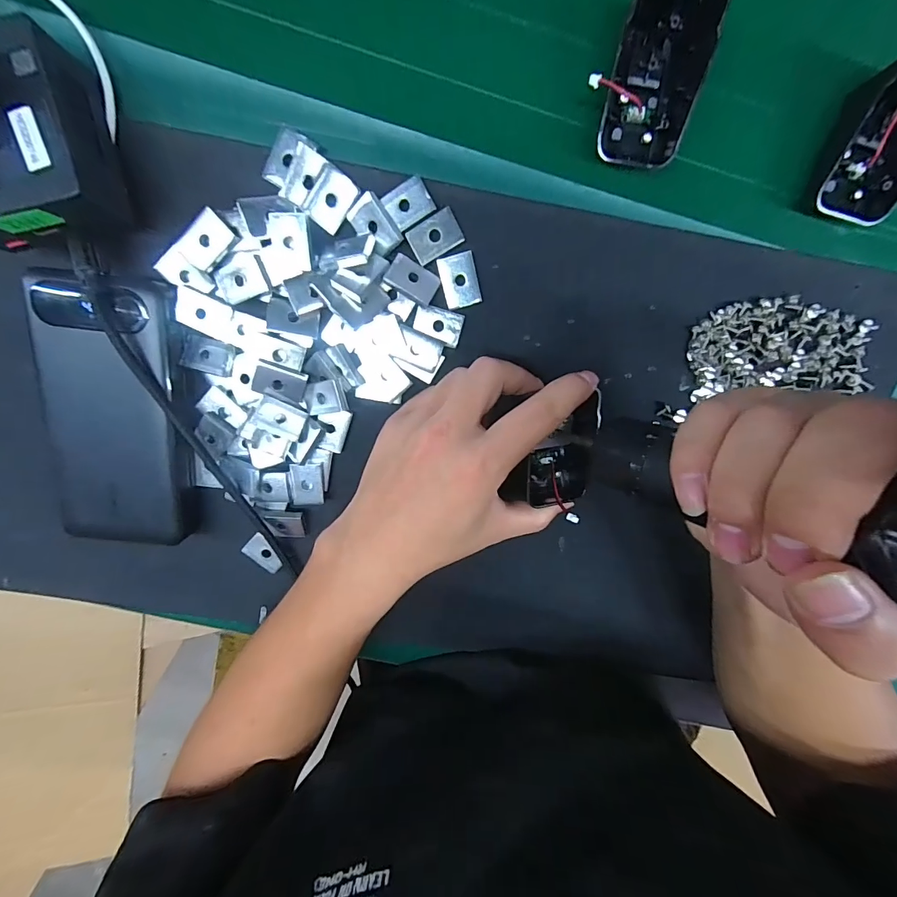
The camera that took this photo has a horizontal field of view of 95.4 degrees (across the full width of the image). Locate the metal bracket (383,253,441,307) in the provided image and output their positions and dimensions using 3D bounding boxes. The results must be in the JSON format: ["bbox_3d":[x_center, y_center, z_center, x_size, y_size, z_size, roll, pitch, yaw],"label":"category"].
[{"bbox_3d":[-0.020,-0.095,0.229,0.028,0.007,0.018,27,104,-9],"label":"metal bracket"}]

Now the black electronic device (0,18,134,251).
[{"bbox_3d":[-0.202,-0.141,0.188,0.071,0.045,0.082,-10,107,-1],"label":"black electronic device"}]

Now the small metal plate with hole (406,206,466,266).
[{"bbox_3d":[-0.007,-0.116,0.225,0.028,0.004,0.019,-30,105,8],"label":"small metal plate with hole"}]

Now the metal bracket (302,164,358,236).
[{"bbox_3d":[-0.062,-0.132,0.215,0.019,0.004,0.028,33,103,-10],"label":"metal bracket"}]

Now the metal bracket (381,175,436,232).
[{"bbox_3d":[-0.021,-0.132,0.218,0.024,0.004,0.020,-31,105,8],"label":"metal bracket"}]

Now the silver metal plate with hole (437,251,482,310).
[{"bbox_3d":[0.007,-0.096,0.233,0.020,0.004,0.028,-15,106,3],"label":"silver metal plate with hole"}]

